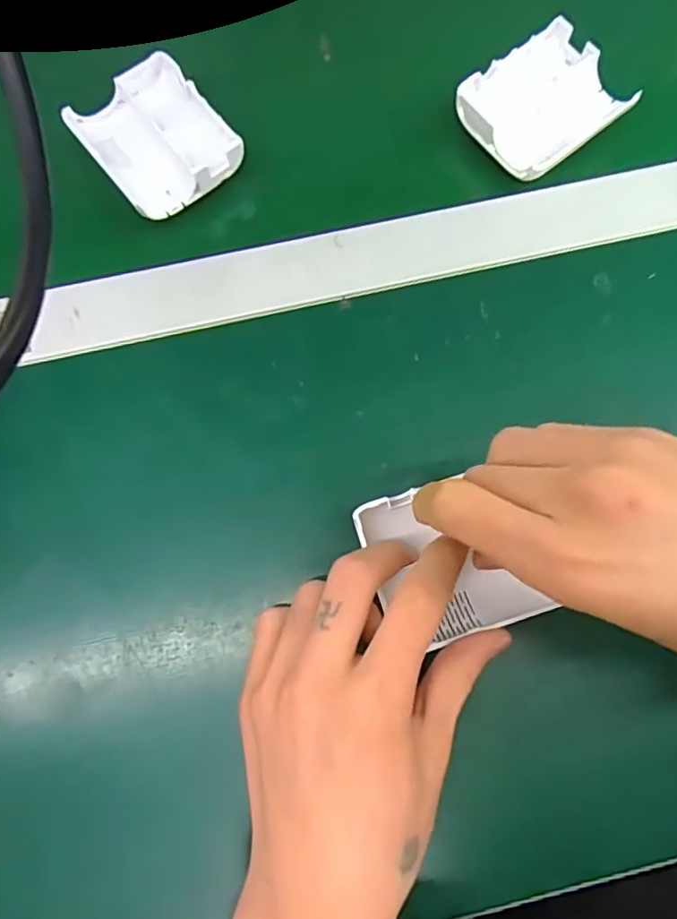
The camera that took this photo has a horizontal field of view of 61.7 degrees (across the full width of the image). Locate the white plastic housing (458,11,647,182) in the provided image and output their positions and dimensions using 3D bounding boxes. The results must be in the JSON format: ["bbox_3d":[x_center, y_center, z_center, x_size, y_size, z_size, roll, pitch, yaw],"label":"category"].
[{"bbox_3d":[0.117,-0.202,0.320,0.082,0.012,0.068,-36,82,-6],"label":"white plastic housing"}]

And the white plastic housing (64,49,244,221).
[{"bbox_3d":[-0.104,-0.182,0.317,0.068,0.019,0.087,-37,83,-10],"label":"white plastic housing"}]

